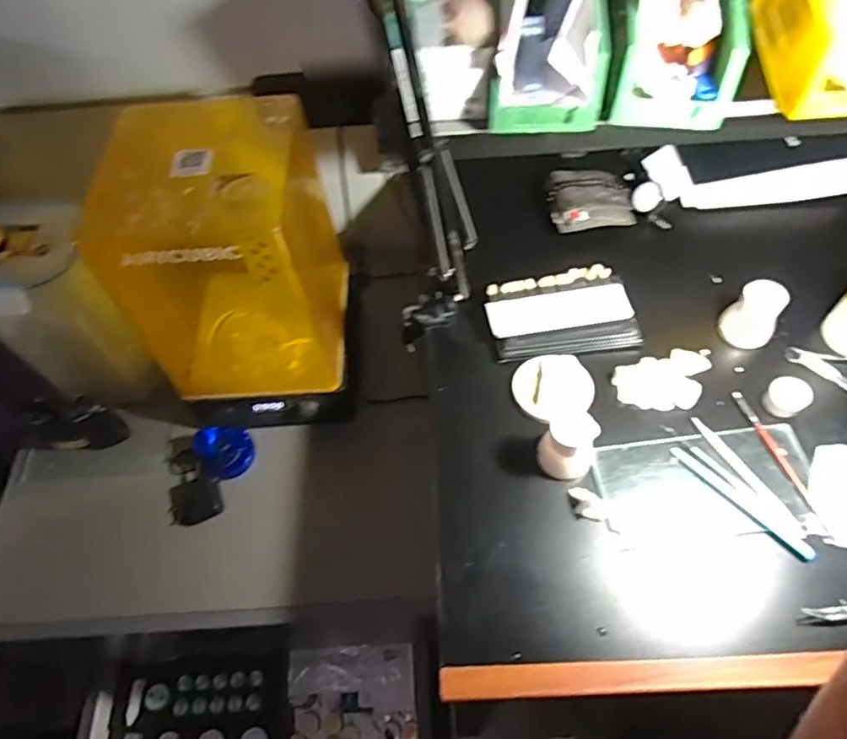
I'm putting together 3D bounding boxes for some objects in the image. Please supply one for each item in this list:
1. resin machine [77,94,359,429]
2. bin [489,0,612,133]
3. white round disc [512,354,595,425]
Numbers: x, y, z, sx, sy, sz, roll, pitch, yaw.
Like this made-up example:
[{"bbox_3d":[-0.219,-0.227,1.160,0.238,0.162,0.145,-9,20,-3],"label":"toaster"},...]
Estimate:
[{"bbox_3d":[-0.229,-0.103,0.761,0.236,0.379,0.224,-4,57,0],"label":"resin machine"},{"bbox_3d":[0.115,-0.322,0.576,0.103,0.114,0.141,-1,57,2],"label":"bin"},{"bbox_3d":[0.136,0.017,0.632,0.081,0.009,0.072,-17,58,-8],"label":"white round disc"}]

